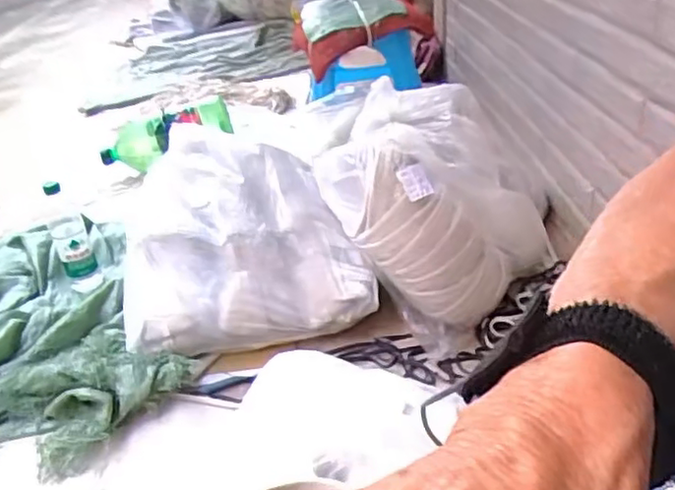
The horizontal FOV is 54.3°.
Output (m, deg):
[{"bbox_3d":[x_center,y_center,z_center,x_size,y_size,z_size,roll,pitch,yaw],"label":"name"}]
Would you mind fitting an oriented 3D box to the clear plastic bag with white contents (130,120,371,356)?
[{"bbox_3d":[-0.164,-0.021,1.111,0.385,0.233,0.332,-10,31,-6],"label":"clear plastic bag with white contents"}]

